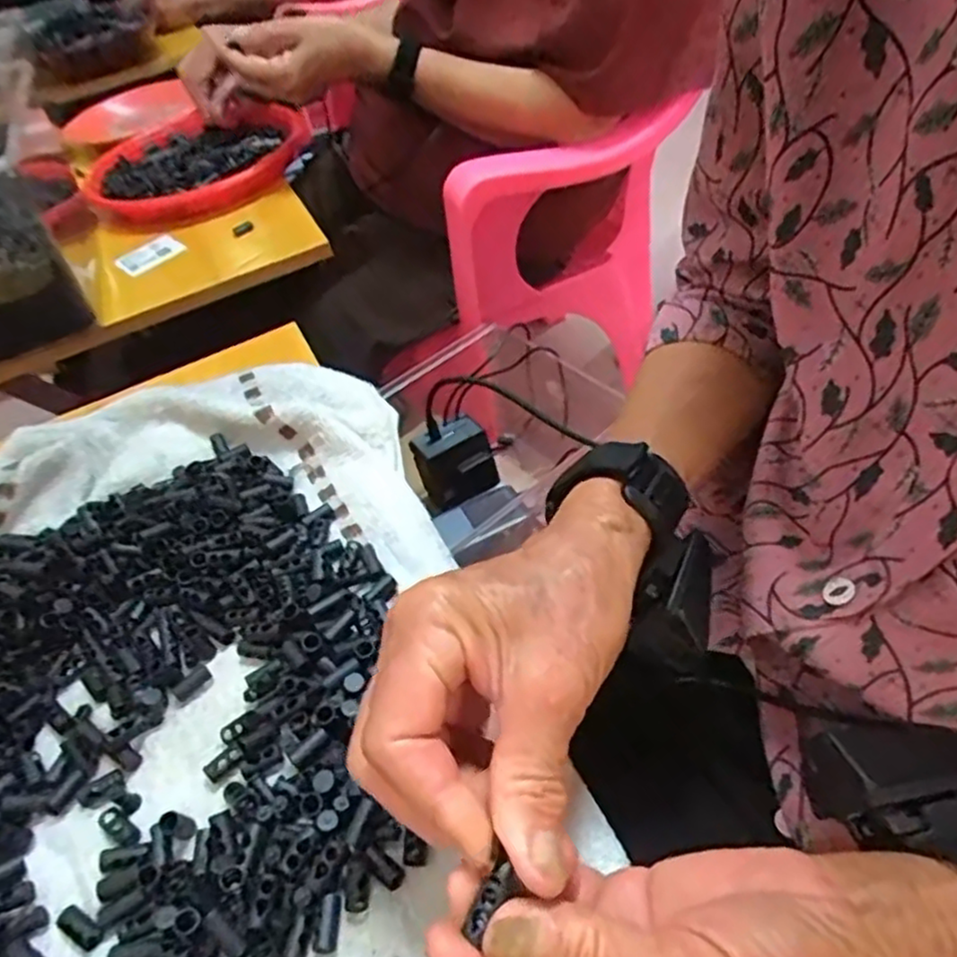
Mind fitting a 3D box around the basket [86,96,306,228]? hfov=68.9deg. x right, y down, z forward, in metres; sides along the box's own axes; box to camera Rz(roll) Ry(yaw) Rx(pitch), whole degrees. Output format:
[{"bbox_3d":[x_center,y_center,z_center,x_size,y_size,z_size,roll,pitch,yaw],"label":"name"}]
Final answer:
[{"bbox_3d":[-0.307,-0.347,0.765,0.223,0.044,0.231,-6,47,6],"label":"basket"}]

